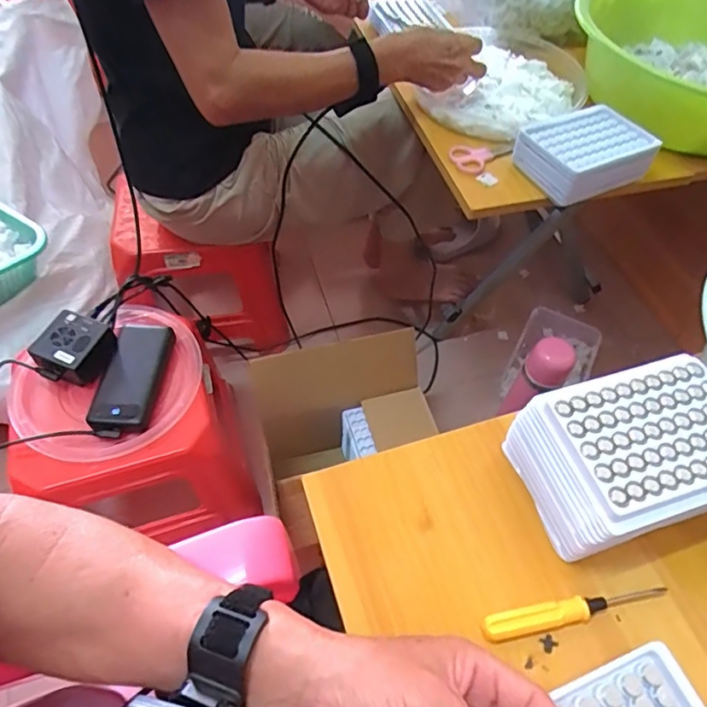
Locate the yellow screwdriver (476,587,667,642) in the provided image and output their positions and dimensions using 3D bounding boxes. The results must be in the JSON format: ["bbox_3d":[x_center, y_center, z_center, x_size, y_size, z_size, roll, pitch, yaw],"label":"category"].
[{"bbox_3d":[0.146,0.171,0.357,0.127,0.013,0.015,-8,55,-7],"label":"yellow screwdriver"}]

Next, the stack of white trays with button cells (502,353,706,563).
[{"bbox_3d":[0.190,0.075,0.379,0.132,0.089,0.099,-13,56,-10],"label":"stack of white trays with button cells"}]

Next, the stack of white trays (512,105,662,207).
[{"bbox_3d":[0.262,-0.230,0.623,0.130,0.053,0.100,-18,57,-14],"label":"stack of white trays"}]

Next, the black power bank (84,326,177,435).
[{"bbox_3d":[-0.287,0.028,0.702,0.071,0.021,0.159,6,55,3],"label":"black power bank"}]

